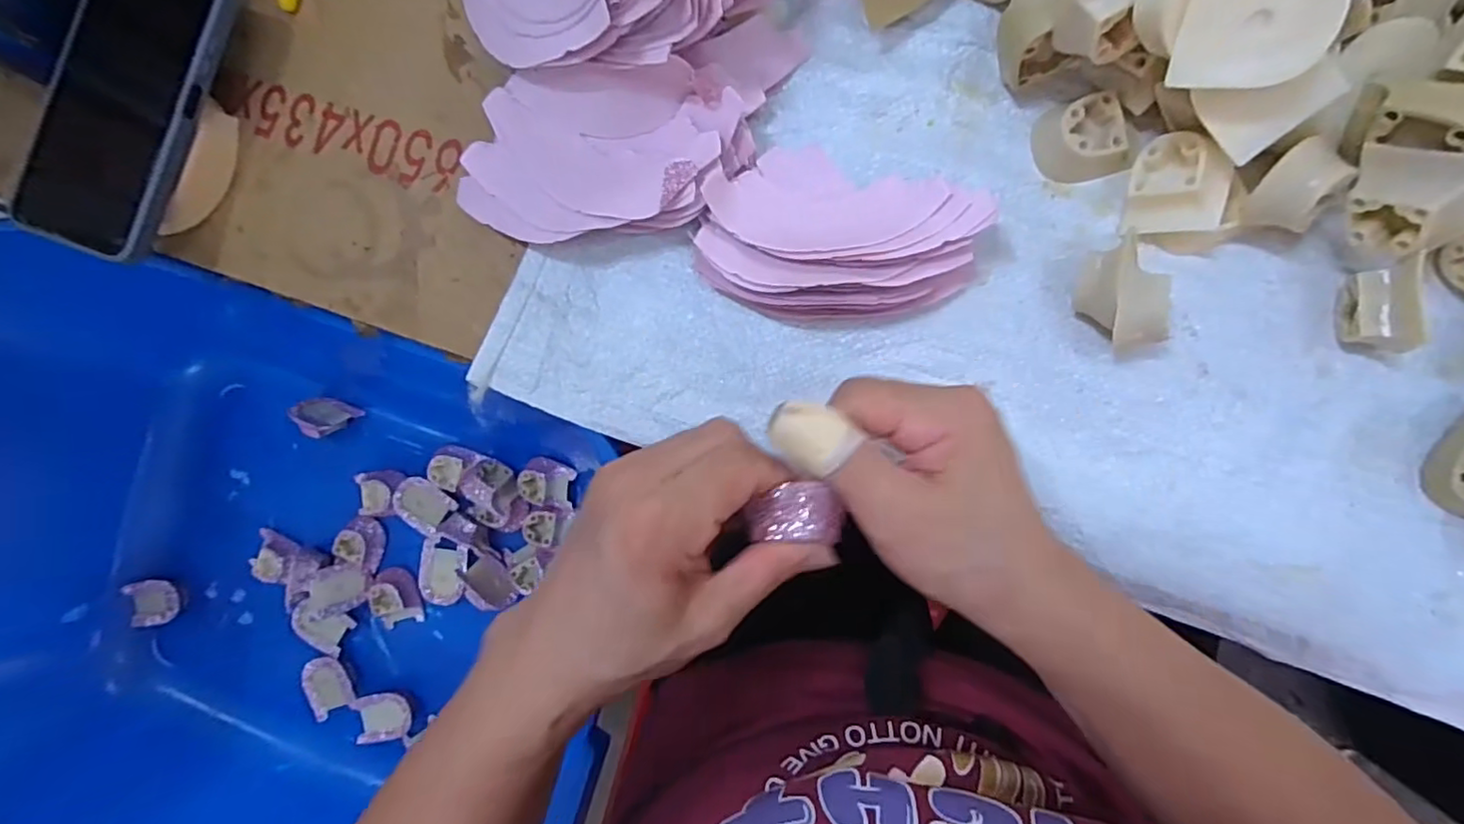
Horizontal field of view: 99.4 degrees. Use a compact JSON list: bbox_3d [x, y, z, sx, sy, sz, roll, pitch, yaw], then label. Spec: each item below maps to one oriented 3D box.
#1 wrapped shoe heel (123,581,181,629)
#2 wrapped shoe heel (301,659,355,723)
[{"bbox_3d":[-0.572,0.189,0.613,0.045,0.016,0.044,-11,91,7],"label":"wrapped shoe heel"},{"bbox_3d":[-0.384,0.259,0.587,0.040,0.018,0.052,-30,88,5],"label":"wrapped shoe heel"}]

